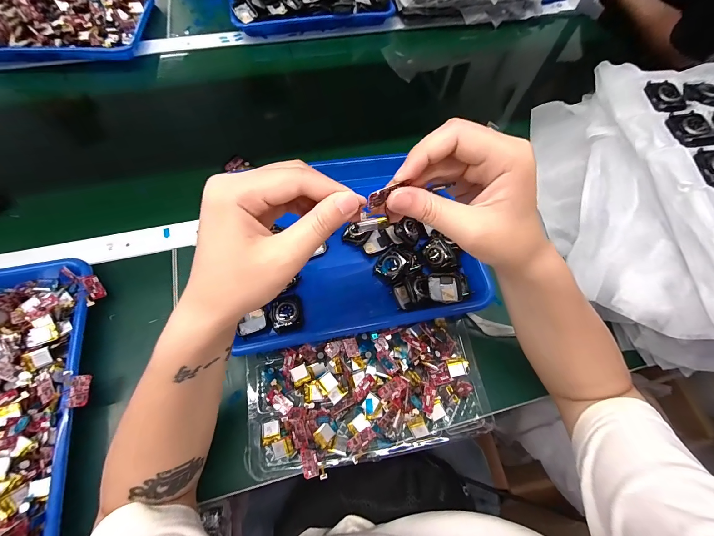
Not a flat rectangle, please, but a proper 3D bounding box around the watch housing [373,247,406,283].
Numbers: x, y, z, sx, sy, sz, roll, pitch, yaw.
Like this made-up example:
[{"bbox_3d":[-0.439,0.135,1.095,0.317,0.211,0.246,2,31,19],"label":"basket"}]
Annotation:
[{"bbox_3d":[0.043,-0.002,0.381,0.039,0.013,0.035,-33,71,-17],"label":"watch housing"}]

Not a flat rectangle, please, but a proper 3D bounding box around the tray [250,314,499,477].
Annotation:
[{"bbox_3d":[0.012,0.136,0.335,0.258,0.035,0.126,-9,66,-7],"label":"tray"}]

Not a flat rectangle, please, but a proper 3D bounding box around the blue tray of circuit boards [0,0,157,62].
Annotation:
[{"bbox_3d":[-0.563,-0.479,0.569,0.324,0.046,0.238,-2,65,-4],"label":"blue tray of circuit boards"}]

